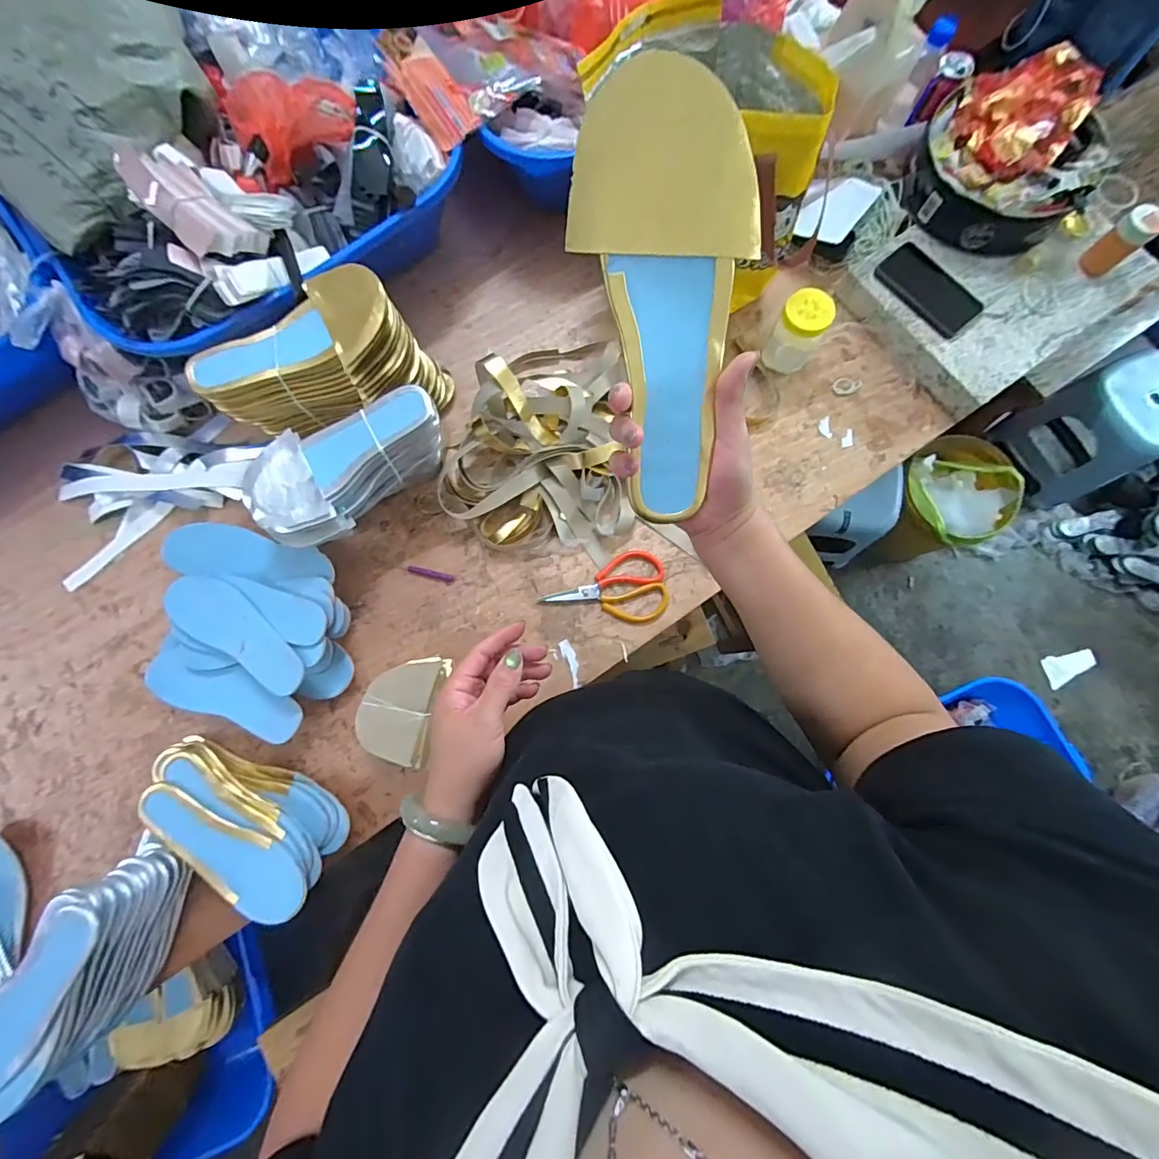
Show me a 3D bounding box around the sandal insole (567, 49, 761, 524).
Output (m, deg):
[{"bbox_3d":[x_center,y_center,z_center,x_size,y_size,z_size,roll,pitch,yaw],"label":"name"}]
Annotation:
[{"bbox_3d":[0.061,-0.165,0.320,0.111,0.025,0.250,-7,112,0],"label":"sandal insole"}]

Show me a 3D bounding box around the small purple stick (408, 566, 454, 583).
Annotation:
[{"bbox_3d":[-0.232,-0.009,0.761,0.074,0.005,0.011,13,80,4],"label":"small purple stick"}]

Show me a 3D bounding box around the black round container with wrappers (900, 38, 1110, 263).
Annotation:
[{"bbox_3d":[0.658,-0.650,0.757,0.250,0.114,0.248,0,79,1],"label":"black round container with wrappers"}]

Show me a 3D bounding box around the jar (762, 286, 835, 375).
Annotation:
[{"bbox_3d":[0.333,-0.378,0.757,0.071,0.111,0.070,0,79,1],"label":"jar"}]

